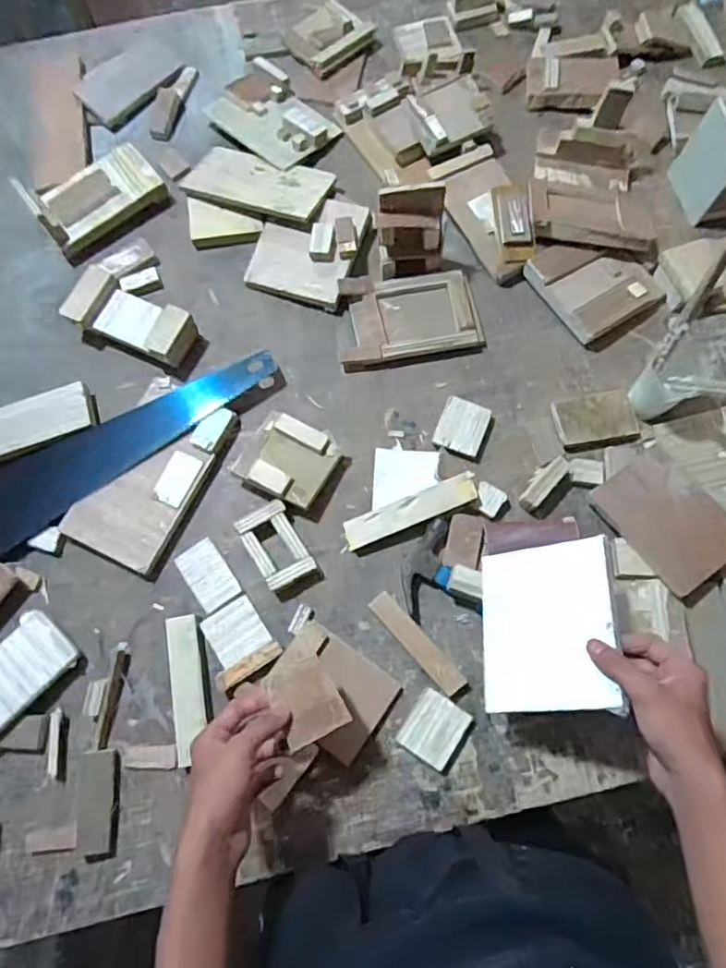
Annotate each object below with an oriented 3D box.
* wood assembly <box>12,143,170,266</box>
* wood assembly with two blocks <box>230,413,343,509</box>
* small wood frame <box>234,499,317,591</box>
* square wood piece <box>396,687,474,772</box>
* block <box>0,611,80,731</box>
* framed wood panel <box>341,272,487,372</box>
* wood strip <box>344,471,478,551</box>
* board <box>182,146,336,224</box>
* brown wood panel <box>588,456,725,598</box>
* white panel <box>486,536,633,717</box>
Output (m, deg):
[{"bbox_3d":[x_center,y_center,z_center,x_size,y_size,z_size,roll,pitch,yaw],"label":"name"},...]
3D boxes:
[{"bbox_3d":[-0.361,-0.395,0.793,0.170,0.066,0.094,-38,77,-10],"label":"wood assembly"},{"bbox_3d":[-0.087,-0.028,0.699,0.103,0.037,0.101,27,76,8],"label":"wood assembly with two blocks"},{"bbox_3d":[-0.100,0.071,0.677,0.058,0.025,0.092,-29,75,-7],"label":"small wood frame"},{"bbox_3d":[0.077,0.261,0.627,0.058,0.019,0.066,33,77,10],"label":"square wood piece"},{"bbox_3d":[-0.392,0.223,0.638,0.079,0.028,0.162,38,78,11],"label":"block"},{"bbox_3d":[0.058,-0.215,0.760,0.179,0.027,0.115,-11,74,-2],"label":"framed wood panel"},{"bbox_3d":[0.055,0.031,0.678,0.158,0.011,0.034,-22,85,3],"label":"wood strip"},{"bbox_3d":[-0.145,-0.409,0.803,0.194,0.012,0.096,18,66,13],"label":"board"},{"bbox_3d":[0.339,0.039,0.650,0.098,0.007,0.143,-40,78,6],"label":"brown wood panel"},{"bbox_3d":[0.177,0.136,0.573,0.130,0.007,0.158,-16,57,36],"label":"white panel"}]

